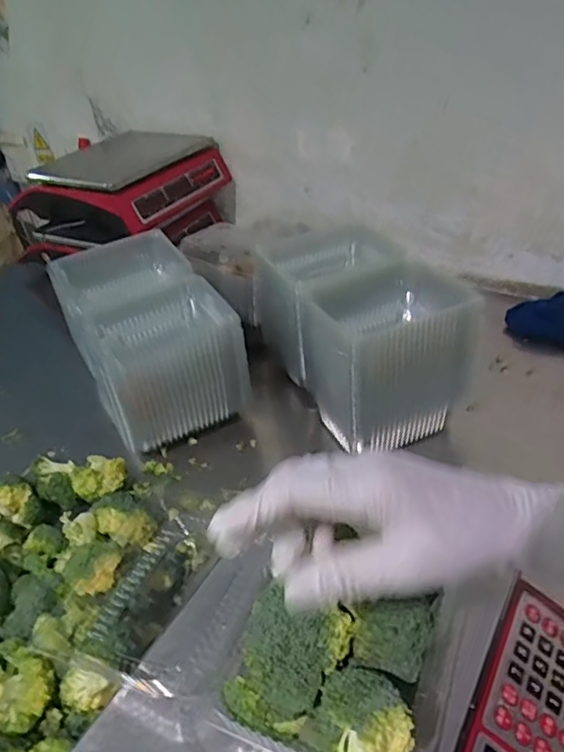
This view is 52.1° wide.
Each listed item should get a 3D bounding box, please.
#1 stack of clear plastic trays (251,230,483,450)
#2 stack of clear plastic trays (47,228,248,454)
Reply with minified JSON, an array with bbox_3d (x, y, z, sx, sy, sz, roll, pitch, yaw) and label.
[{"bbox_3d":[0.102,-0.079,0.791,0.226,0.170,0.329,-18,39,-17],"label":"stack of clear plastic trays"},{"bbox_3d":[-0.185,-0.049,0.810,0.170,0.189,0.267,-21,40,-21],"label":"stack of clear plastic trays"}]

